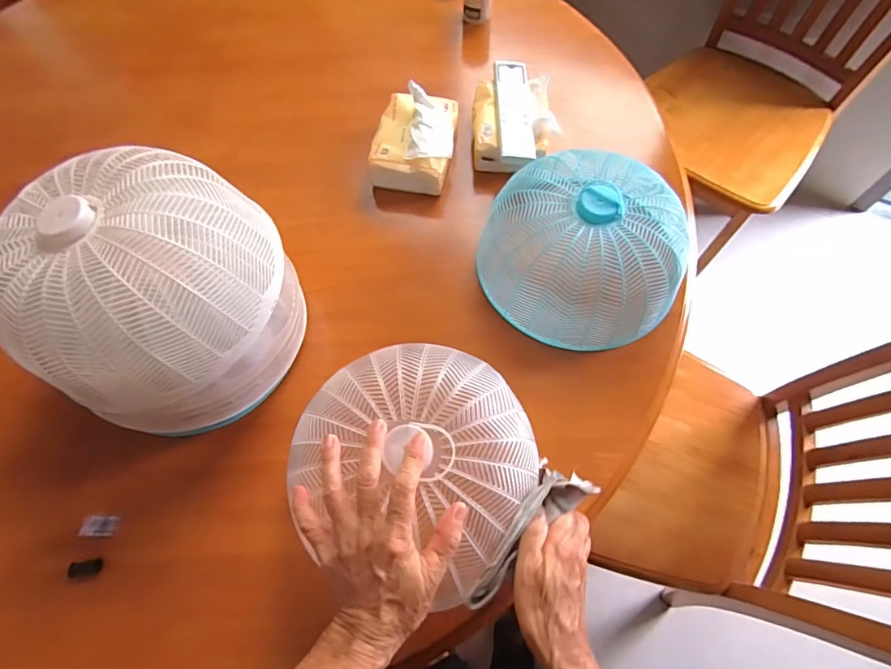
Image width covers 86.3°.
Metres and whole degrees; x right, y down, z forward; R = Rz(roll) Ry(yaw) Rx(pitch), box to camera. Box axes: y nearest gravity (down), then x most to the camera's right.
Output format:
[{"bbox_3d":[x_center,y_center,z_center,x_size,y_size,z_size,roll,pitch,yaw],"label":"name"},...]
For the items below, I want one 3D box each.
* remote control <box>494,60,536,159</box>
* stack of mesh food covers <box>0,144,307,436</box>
[{"bbox_3d":[0.092,-0.300,0.628,0.045,0.013,0.171,-1,66,2],"label":"remote control"},{"bbox_3d":[-0.259,-0.031,0.462,0.205,0.216,0.200,-15,66,-5],"label":"stack of mesh food covers"}]

